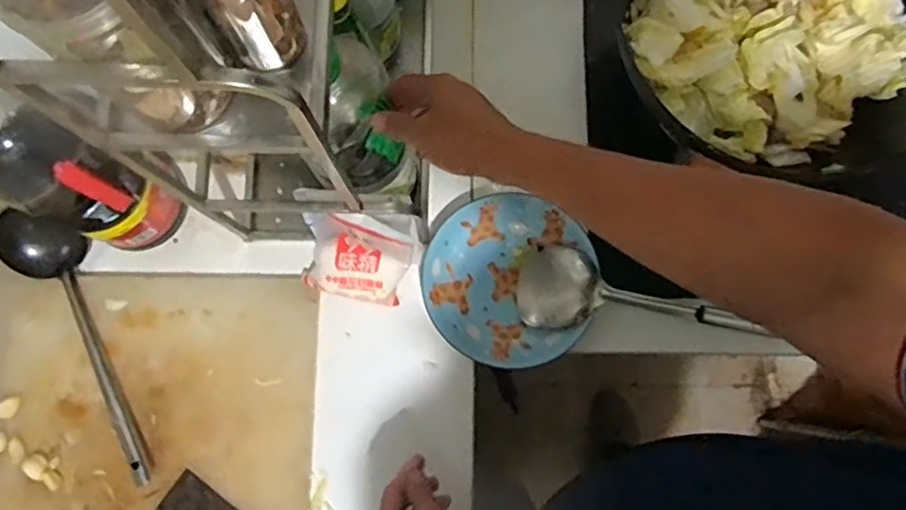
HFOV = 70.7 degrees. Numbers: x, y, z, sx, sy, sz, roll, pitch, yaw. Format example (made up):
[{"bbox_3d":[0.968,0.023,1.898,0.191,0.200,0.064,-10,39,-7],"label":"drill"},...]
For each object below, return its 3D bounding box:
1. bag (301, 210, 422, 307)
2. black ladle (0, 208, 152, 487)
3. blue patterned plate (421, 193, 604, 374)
[{"bbox_3d":[-0.103,-0.003,0.681,0.124,0.129,0.087,8,80,0],"label":"bag"},{"bbox_3d":[-0.397,0.091,0.699,0.077,0.052,0.328,-34,83,-6],"label":"black ladle"},{"bbox_3d":[0.065,0.029,0.736,0.193,0.035,0.193,0,81,-1],"label":"blue patterned plate"}]

